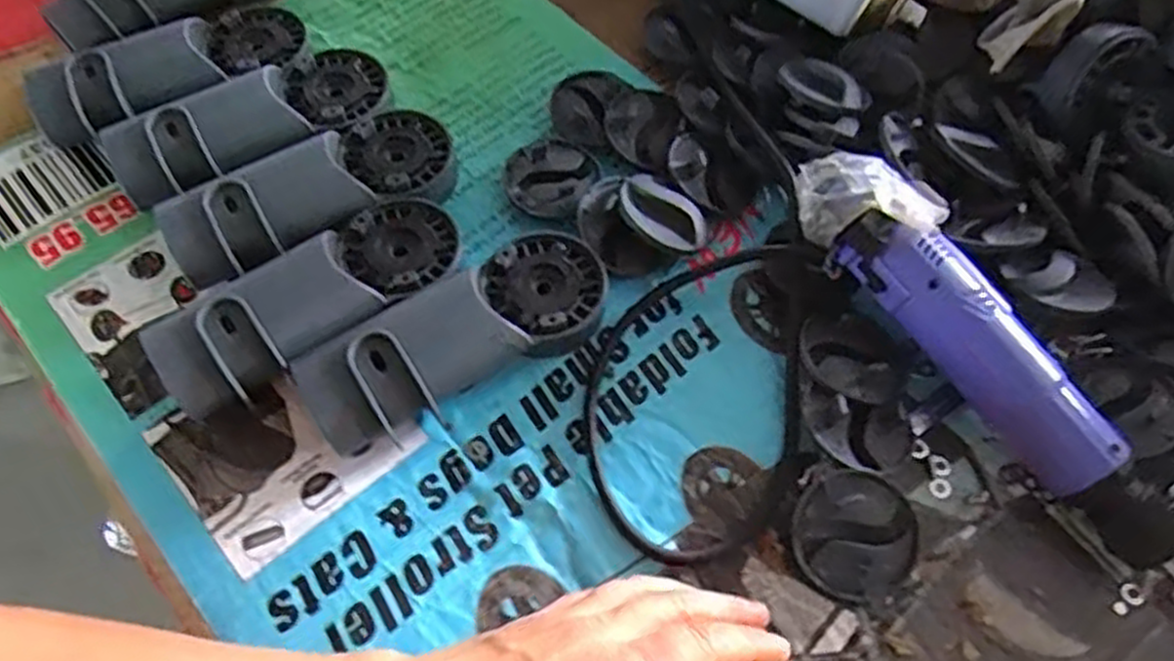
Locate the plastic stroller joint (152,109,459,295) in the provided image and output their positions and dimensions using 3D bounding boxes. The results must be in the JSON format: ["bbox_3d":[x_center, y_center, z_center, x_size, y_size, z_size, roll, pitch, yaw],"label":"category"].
[{"bbox_3d":[-0.151,-0.075,0.439,0.163,0.040,0.072,-35,68,-17],"label":"plastic stroller joint"}]

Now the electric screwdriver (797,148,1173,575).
[{"bbox_3d":[0.192,0.007,0.385,0.063,0.047,0.243,-34,80,-16],"label":"electric screwdriver"}]

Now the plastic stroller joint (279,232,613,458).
[{"bbox_3d":[-0.064,0.003,0.396,0.159,0.042,0.059,-33,67,-16],"label":"plastic stroller joint"}]

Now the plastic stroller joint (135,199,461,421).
[{"bbox_3d":[-0.143,-0.016,0.402,0.163,0.040,0.063,-31,67,-15],"label":"plastic stroller joint"}]

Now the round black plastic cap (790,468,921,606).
[{"bbox_3d":[0.124,0.095,0.358,0.056,0.009,0.056,0,90,4],"label":"round black plastic cap"}]

